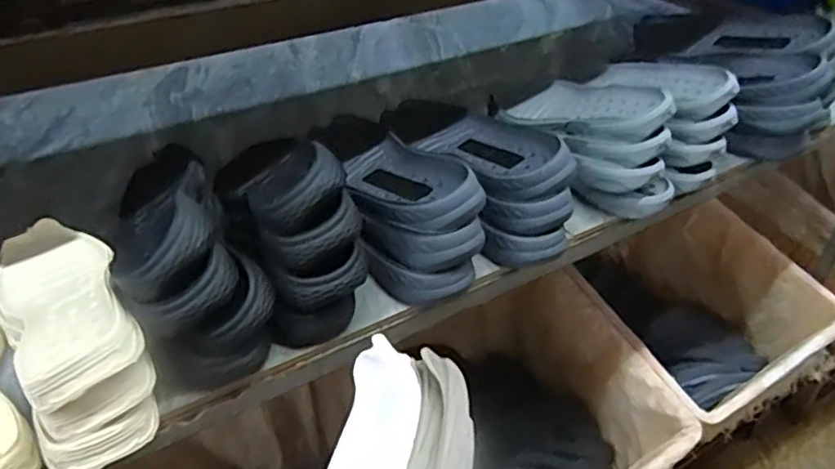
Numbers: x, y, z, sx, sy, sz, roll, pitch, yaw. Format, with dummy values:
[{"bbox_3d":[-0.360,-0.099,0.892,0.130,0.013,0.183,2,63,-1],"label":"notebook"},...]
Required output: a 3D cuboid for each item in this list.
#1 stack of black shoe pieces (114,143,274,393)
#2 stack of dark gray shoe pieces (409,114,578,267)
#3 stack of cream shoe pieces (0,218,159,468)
[{"bbox_3d":[-0.226,-0.001,0.625,0.113,0.149,0.282,-15,38,-19],"label":"stack of black shoe pieces"},{"bbox_3d":[0.086,-0.080,0.763,0.114,0.095,0.261,-11,37,-13],"label":"stack of dark gray shoe pieces"},{"bbox_3d":[-0.315,0.064,0.567,0.103,0.092,0.299,-21,40,-25],"label":"stack of cream shoe pieces"}]

